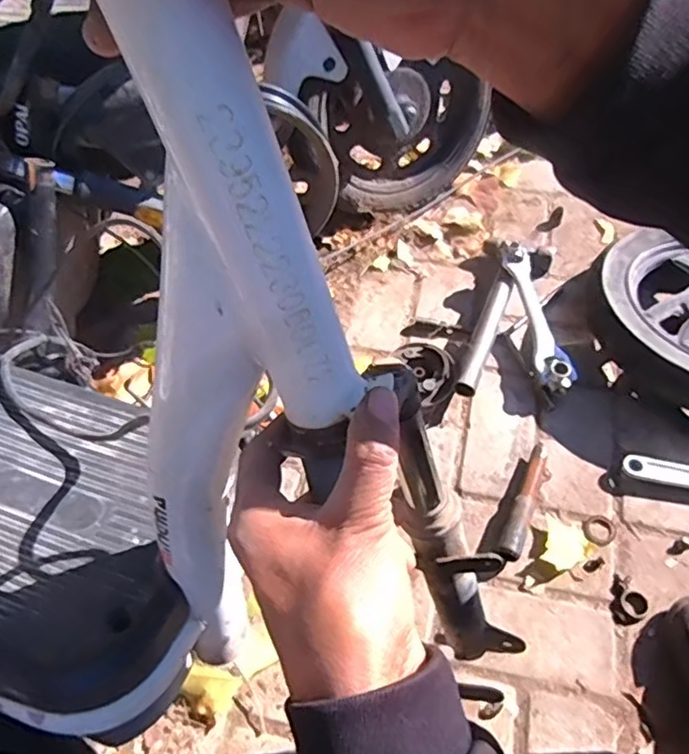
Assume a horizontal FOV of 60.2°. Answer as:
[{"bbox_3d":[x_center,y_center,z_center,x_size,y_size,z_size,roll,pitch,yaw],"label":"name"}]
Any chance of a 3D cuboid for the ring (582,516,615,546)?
[{"bbox_3d":[0.309,0.186,0.724,0.038,0.005,0.036,-2,56,3],"label":"ring"}]

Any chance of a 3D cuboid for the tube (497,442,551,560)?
[{"bbox_3d":[0.225,0.149,0.729,0.027,0.030,0.163,22,61,18],"label":"tube"}]

